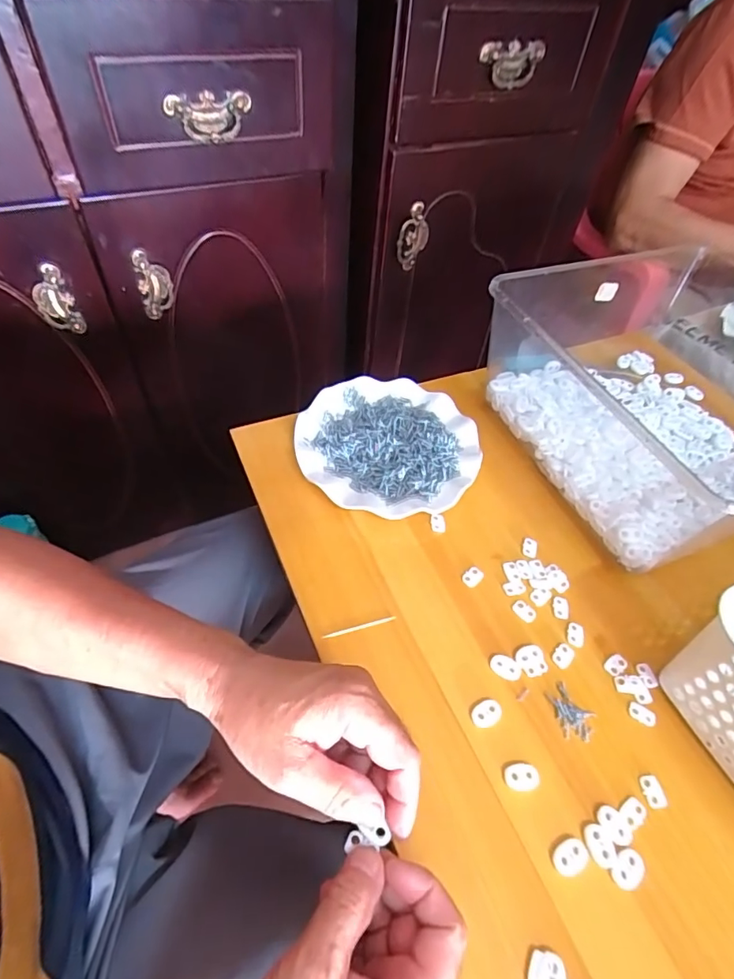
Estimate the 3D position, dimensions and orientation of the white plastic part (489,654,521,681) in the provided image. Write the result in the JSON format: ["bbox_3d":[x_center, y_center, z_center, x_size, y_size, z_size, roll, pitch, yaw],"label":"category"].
[{"bbox_3d":[0.107,0.138,0.384,0.023,0.004,0.016,26,53,14],"label":"white plastic part"}]

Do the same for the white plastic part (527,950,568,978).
[{"bbox_3d":[0.101,0.270,0.273,0.021,0.004,0.022,26,53,14],"label":"white plastic part"}]

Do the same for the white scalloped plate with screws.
[{"bbox_3d":[0.021,-0.045,0.509,0.179,0.024,0.178,3,51,-4],"label":"white scalloped plate with screws"}]

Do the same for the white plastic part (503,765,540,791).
[{"bbox_3d":[0.105,0.195,0.336,0.024,0.004,0.016,2,51,-4],"label":"white plastic part"}]

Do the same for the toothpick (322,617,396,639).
[{"bbox_3d":[-0.006,0.110,0.397,0.060,0.004,0.004,-10,53,-14],"label":"toothpick"}]

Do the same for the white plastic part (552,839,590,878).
[{"bbox_3d":[0.128,0.231,0.311,0.023,0.004,0.016,-17,55,-18],"label":"white plastic part"}]

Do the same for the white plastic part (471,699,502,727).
[{"bbox_3d":[0.088,0.164,0.362,0.024,0.004,0.017,-18,56,-19],"label":"white plastic part"}]

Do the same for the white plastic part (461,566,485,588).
[{"bbox_3d":[0.093,0.076,0.435,0.020,0.004,0.014,-36,63,-29],"label":"white plastic part"}]

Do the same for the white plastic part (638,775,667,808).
[{"bbox_3d":[0.197,0.207,0.339,0.014,0.004,0.019,-2,52,-8],"label":"white plastic part"}]

